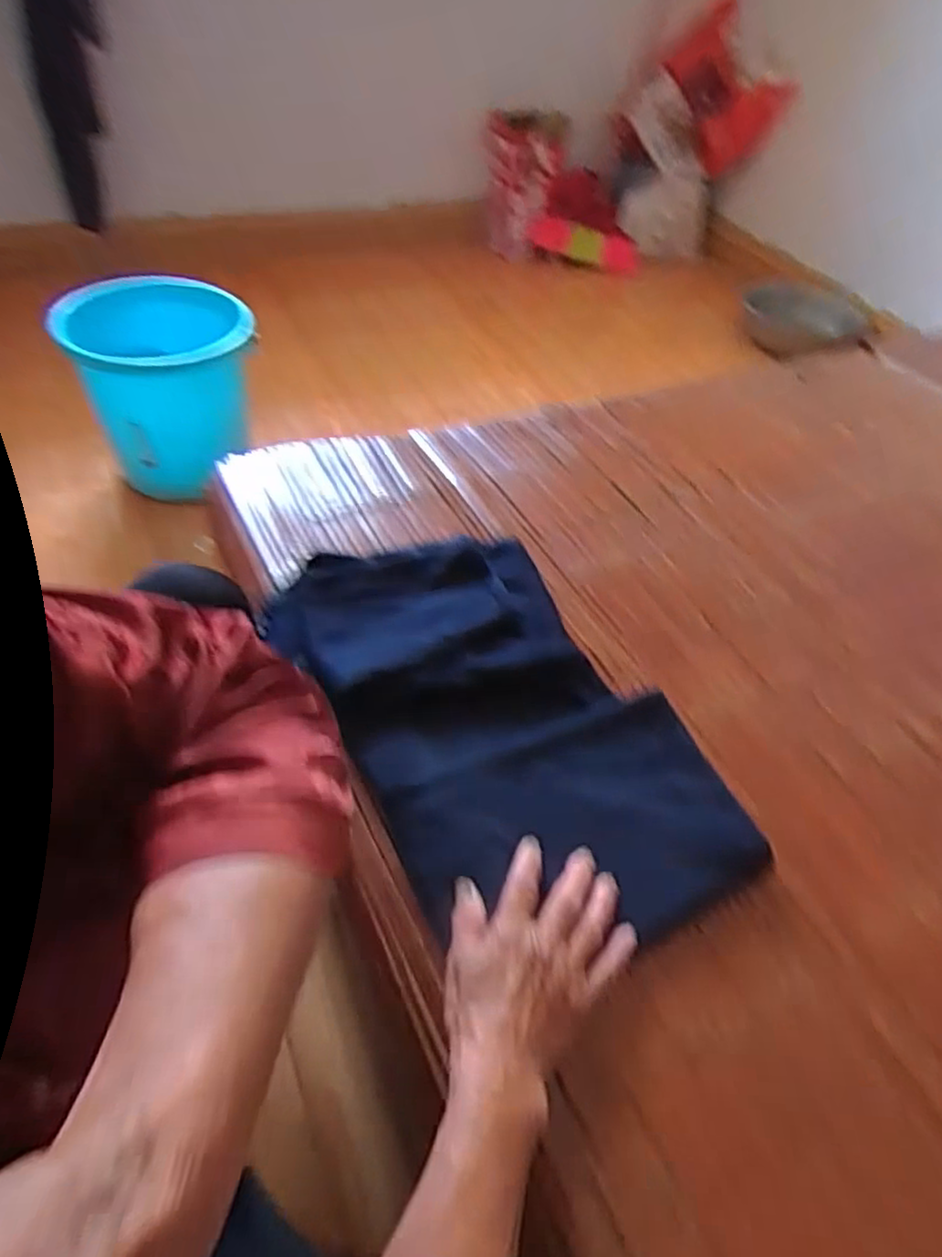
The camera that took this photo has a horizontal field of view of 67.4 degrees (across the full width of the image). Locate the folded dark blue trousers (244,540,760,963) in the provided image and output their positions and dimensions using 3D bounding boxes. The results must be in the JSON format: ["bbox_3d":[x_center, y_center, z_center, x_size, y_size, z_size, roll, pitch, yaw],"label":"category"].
[{"bbox_3d":[0.023,0.071,0.595,0.251,0.040,0.412,-21,54,-23],"label":"folded dark blue trousers"}]

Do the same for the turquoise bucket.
[{"bbox_3d":[-0.560,-0.436,1.330,0.320,0.309,0.276,-10,50,-15],"label":"turquoise bucket"}]

